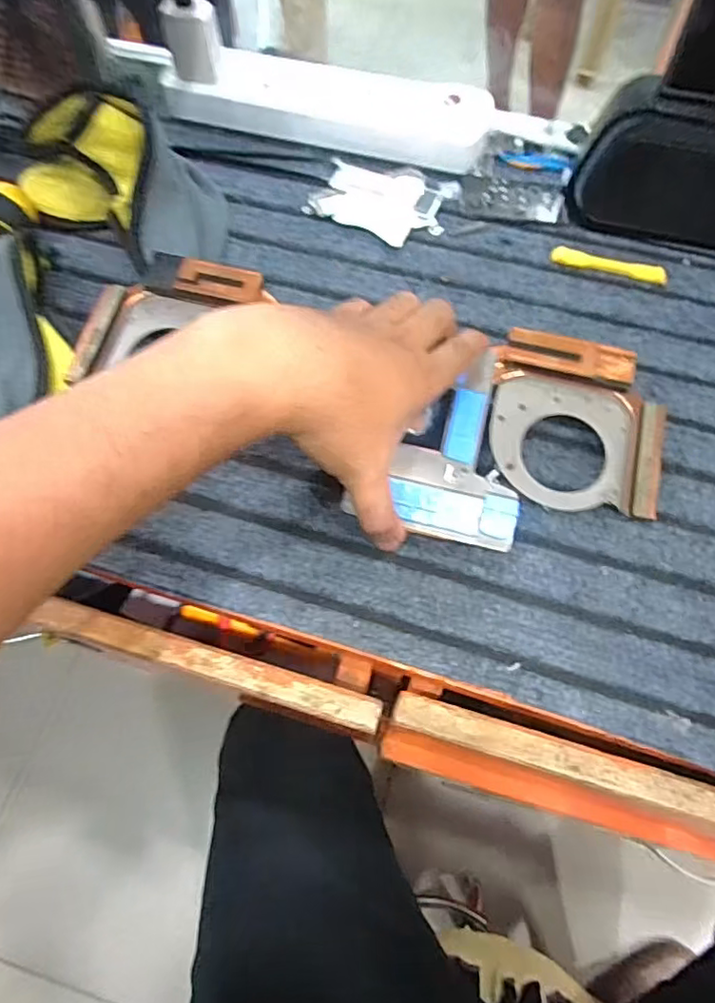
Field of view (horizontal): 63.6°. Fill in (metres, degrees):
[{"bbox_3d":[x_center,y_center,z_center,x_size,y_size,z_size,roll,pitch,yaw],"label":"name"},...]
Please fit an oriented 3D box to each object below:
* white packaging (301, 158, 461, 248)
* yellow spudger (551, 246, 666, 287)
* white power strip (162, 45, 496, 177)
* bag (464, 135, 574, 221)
[{"bbox_3d":[0.021,-0.234,0.442,0.098,0.013,0.072,26,70,11],"label":"white packaging"},{"bbox_3d":[0.182,-0.171,0.416,0.081,0.007,0.012,15,68,7],"label":"yellow spudger"},{"bbox_3d":[-0.026,-0.318,0.468,0.266,0.032,0.063,13,68,6],"label":"white power strip"},{"bbox_3d":[0.127,-0.254,0.453,0.079,0.011,0.083,11,68,5],"label":"bag"}]

